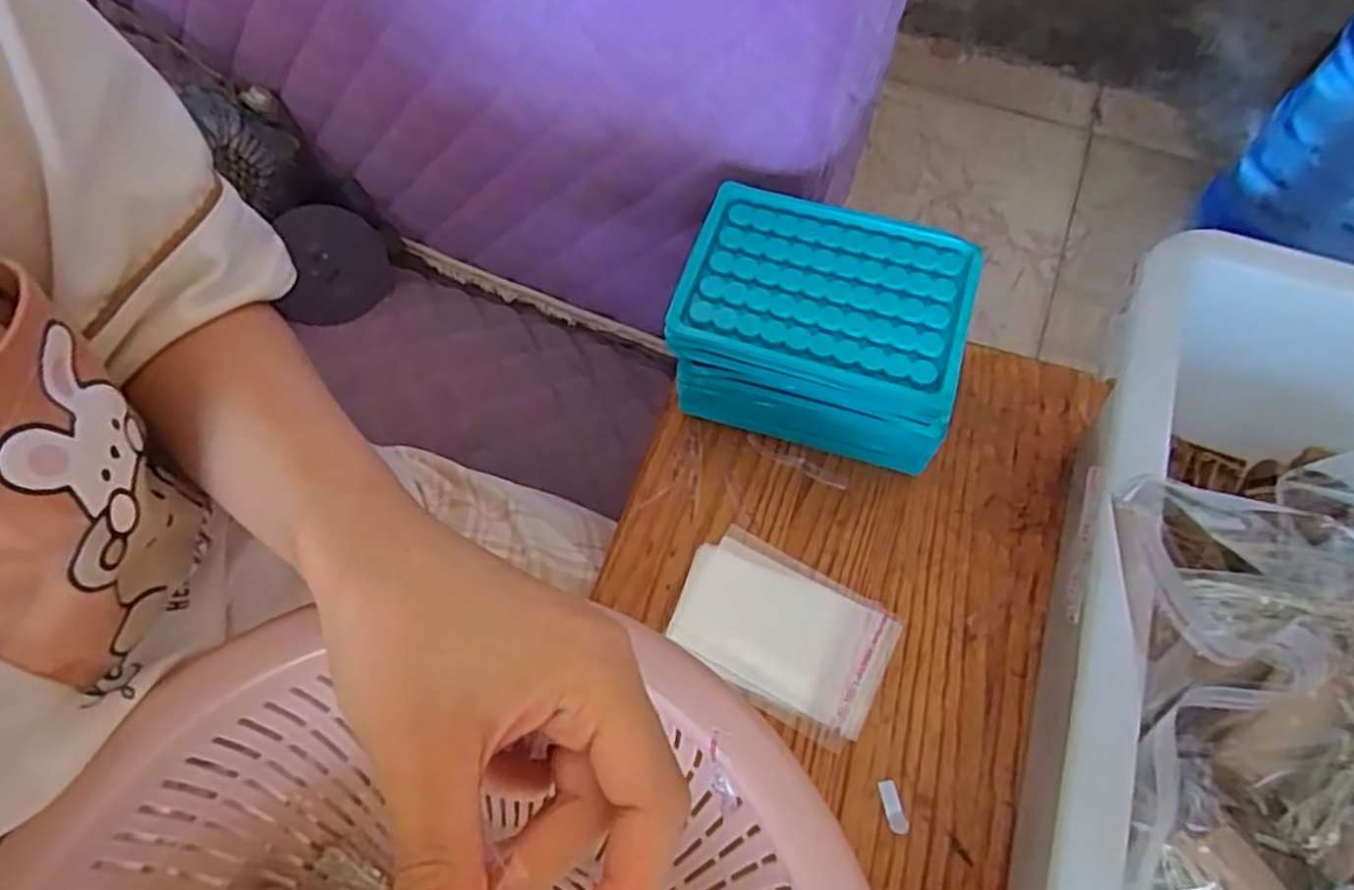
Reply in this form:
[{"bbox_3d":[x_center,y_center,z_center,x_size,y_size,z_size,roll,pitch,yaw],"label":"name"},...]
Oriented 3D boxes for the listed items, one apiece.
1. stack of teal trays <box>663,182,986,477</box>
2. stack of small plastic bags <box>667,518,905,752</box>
[{"bbox_3d":[0.070,-0.057,0.393,0.136,0.080,0.100,17,67,7],"label":"stack of teal trays"},{"bbox_3d":[0.050,0.089,0.368,0.101,0.009,0.069,29,70,12],"label":"stack of small plastic bags"}]

